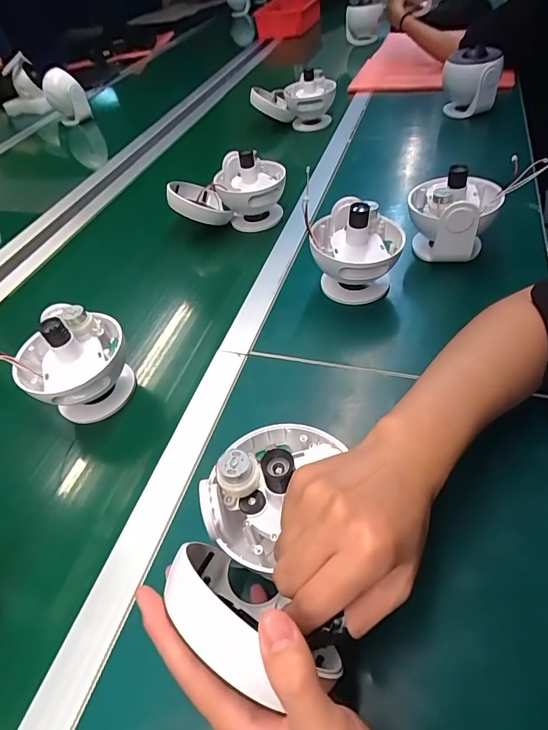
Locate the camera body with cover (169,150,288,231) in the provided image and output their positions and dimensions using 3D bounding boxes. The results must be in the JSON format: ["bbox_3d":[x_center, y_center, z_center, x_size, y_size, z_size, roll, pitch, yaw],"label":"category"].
[{"bbox_3d":[-0.077,-0.291,0.713,0.193,0.112,0.106,0,35,4],"label":"camera body with cover"}]

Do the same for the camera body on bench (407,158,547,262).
[{"bbox_3d":[0.254,-0.200,0.584,0.118,0.132,0.104,-20,38,-22],"label":"camera body on bench"}]

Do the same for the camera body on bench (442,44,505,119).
[{"bbox_3d":[0.433,-0.622,0.922,0.116,0.124,0.096,11,37,19],"label":"camera body on bench"}]

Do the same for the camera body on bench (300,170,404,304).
[{"bbox_3d":[0.101,-0.141,0.546,0.122,0.126,0.099,10,37,17],"label":"camera body on bench"}]

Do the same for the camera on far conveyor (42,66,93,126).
[{"bbox_3d":[-0.579,-0.737,1.188,0.115,0.146,0.108,-16,37,-17],"label":"camera on far conveyor"}]

